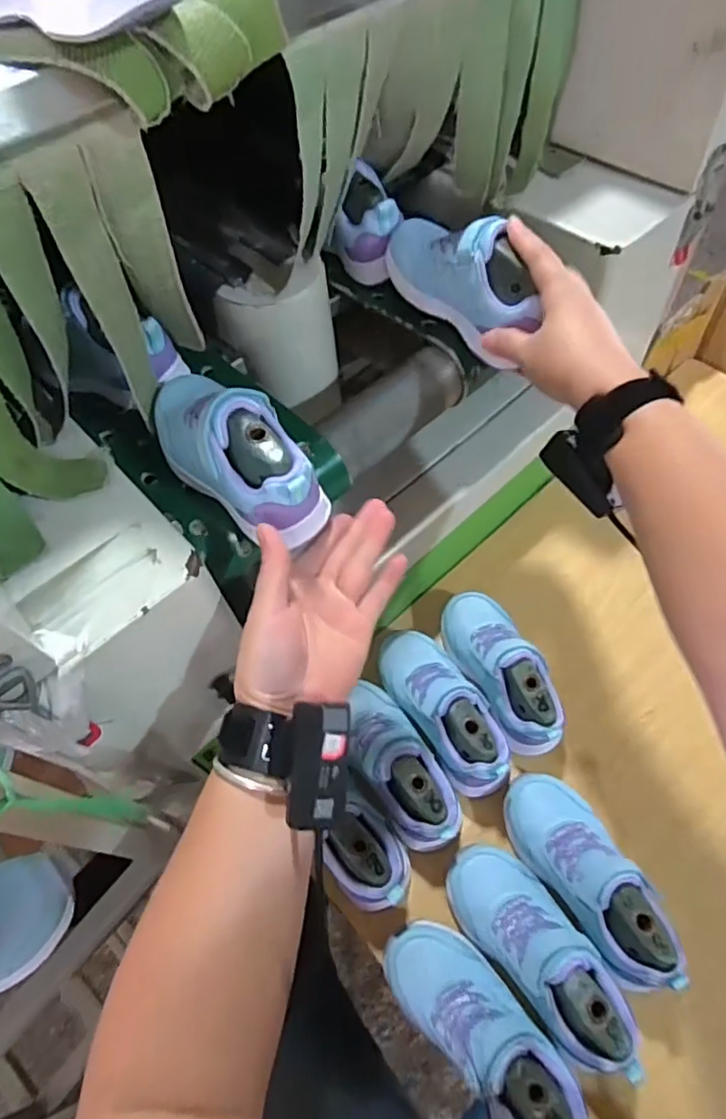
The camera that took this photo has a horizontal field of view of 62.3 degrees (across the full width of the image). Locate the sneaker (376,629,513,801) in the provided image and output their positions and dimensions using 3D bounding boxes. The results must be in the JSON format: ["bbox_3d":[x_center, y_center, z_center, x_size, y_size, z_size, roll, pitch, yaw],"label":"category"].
[{"bbox_3d":[0.077,0.140,0.575,0.070,0.090,0.173,-28,49,-12],"label":"sneaker"}]

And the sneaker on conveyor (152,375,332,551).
[{"bbox_3d":[-0.096,-0.082,0.425,0.061,0.079,0.162,-41,65,-18],"label":"sneaker on conveyor"}]

